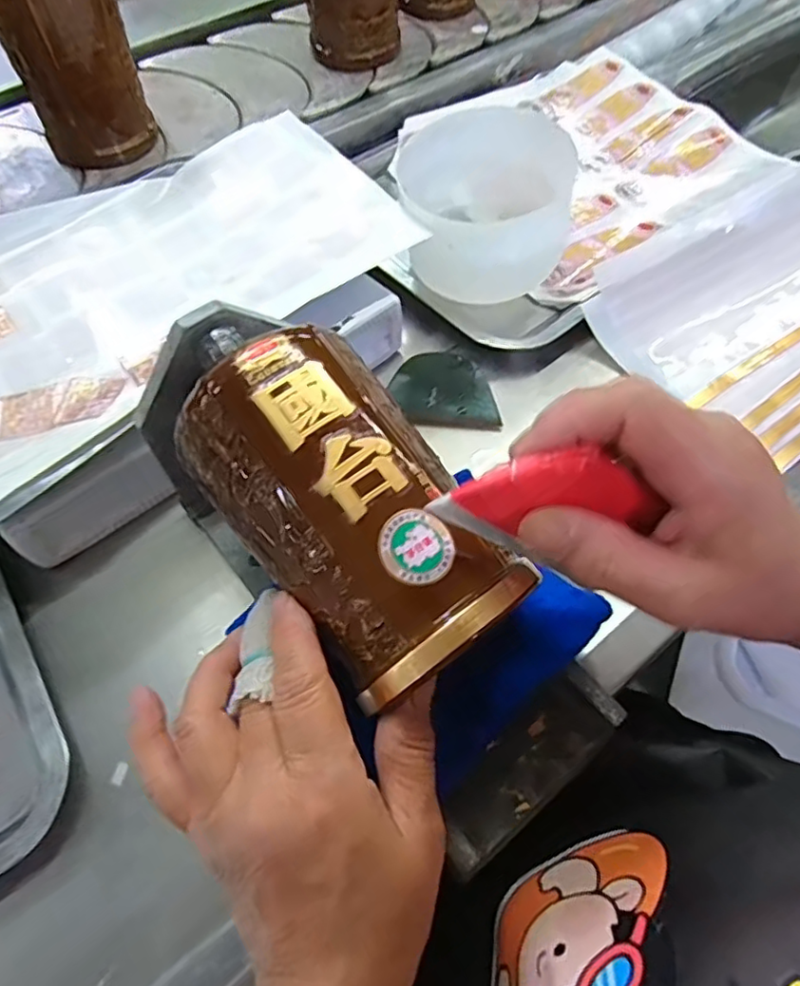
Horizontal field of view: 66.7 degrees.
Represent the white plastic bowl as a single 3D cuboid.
[{"bbox_3d":[0.064,-0.206,0.446,0.113,0.085,0.103,2,61,0],"label":"white plastic bowl"}]

